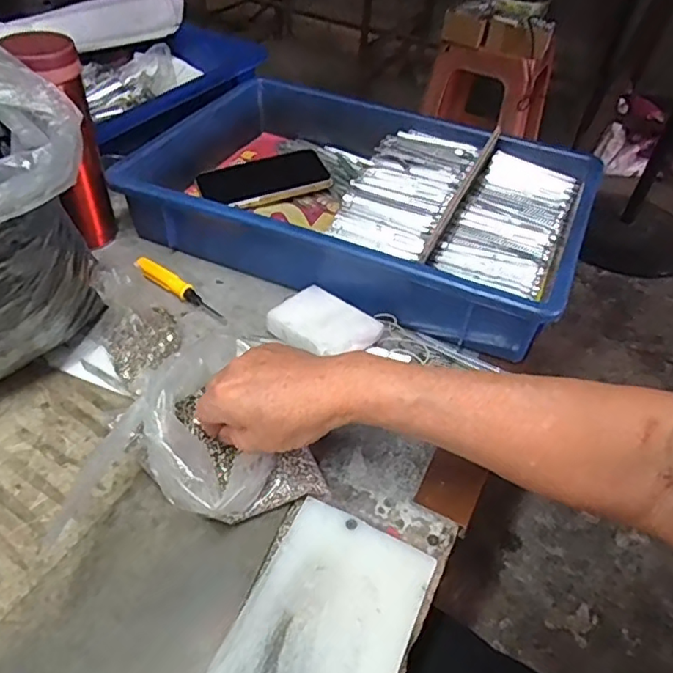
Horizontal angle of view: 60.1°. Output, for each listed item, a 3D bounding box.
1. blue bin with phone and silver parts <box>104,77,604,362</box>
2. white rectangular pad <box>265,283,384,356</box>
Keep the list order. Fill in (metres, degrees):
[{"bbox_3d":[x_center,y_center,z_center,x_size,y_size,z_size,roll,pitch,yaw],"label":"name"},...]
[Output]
[{"bbox_3d":[0.019,-0.146,0.605,0.436,0.078,0.280,20,46,14],"label":"blue bin with phone and silver parts"},{"bbox_3d":[-0.011,-0.007,0.504,0.083,0.025,0.064,34,51,26],"label":"white rectangular pad"}]

